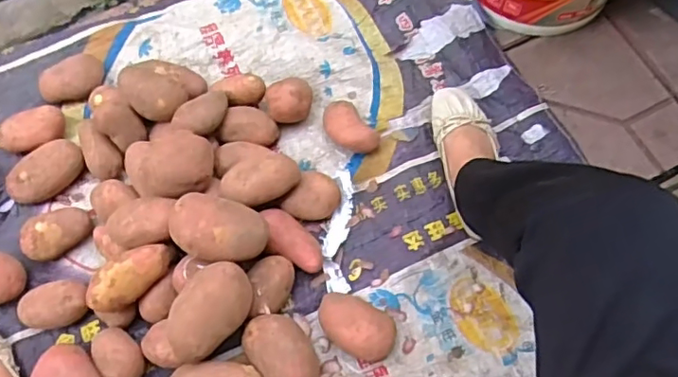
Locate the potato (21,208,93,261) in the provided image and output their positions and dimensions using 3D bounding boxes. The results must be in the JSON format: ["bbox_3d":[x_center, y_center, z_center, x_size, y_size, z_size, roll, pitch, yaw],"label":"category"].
[{"bbox_3d":[-0.397,0.065,0.821,0.094,0.049,0.062,-23,73,-10],"label":"potato"}]

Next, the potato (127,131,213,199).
[{"bbox_3d":[-0.237,-0.034,0.787,0.123,0.057,0.095,-1,70,-3],"label":"potato"}]

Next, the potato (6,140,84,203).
[{"bbox_3d":[-0.431,-0.022,0.855,0.114,0.049,0.071,-43,77,-15],"label":"potato"}]

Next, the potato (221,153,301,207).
[{"bbox_3d":[-0.108,-0.009,0.805,0.109,0.052,0.065,-19,72,-9],"label":"potato"}]

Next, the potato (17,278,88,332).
[{"bbox_3d":[-0.386,0.159,0.784,0.090,0.043,0.062,-13,71,-7],"label":"potato"}]

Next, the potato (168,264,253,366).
[{"bbox_3d":[-0.162,0.156,0.727,0.082,0.068,0.129,21,71,5],"label":"potato"}]

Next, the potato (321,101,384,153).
[{"bbox_3d":[0.015,-0.091,0.877,0.063,0.041,0.098,-36,74,-12],"label":"potato"}]

